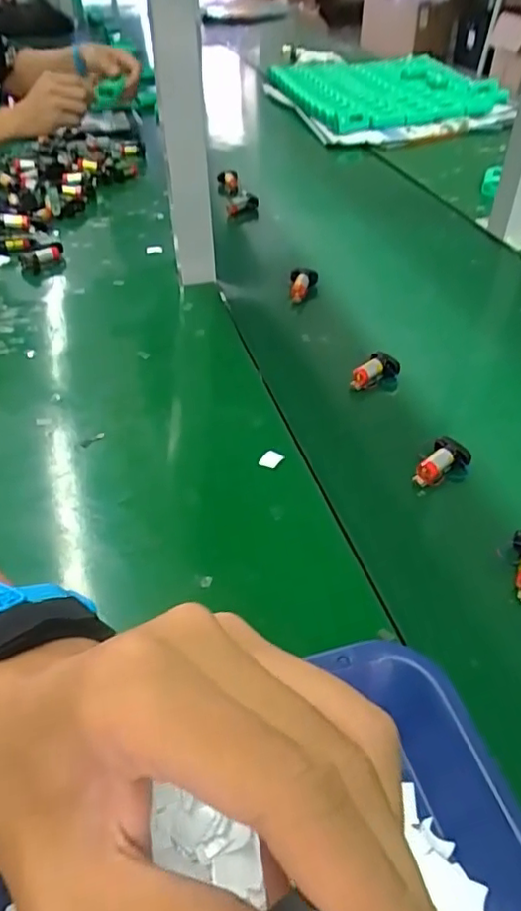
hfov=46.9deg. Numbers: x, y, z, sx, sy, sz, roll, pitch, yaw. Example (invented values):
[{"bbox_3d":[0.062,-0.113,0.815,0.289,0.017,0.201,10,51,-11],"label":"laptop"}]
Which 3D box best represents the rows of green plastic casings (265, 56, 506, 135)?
[{"bbox_3d":[0.262,-0.829,1.333,0.388,0.036,0.533,-11,45,-9],"label":"rows of green plastic casings"}]

